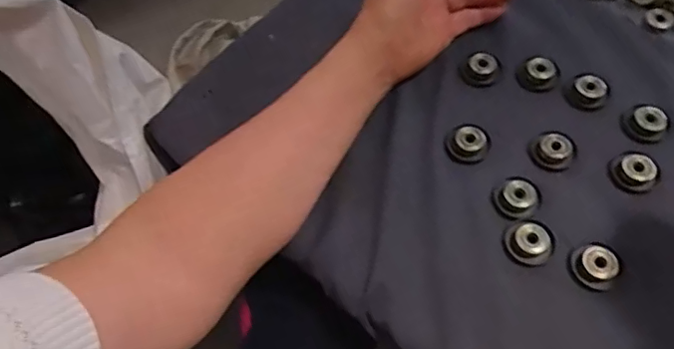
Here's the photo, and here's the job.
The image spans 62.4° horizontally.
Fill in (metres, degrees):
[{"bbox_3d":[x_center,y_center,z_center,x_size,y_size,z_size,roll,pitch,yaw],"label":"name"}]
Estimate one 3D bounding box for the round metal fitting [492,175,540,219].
[{"bbox_3d":[0.128,0.017,0.396,0.032,0.011,0.029,-31,63,-13],"label":"round metal fitting"}]

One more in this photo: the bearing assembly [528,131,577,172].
[{"bbox_3d":[0.160,-0.017,0.411,0.031,0.015,0.025,11,62,10],"label":"bearing assembly"}]

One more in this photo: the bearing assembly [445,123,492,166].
[{"bbox_3d":[0.099,-0.024,0.419,0.032,0.008,0.033,-2,61,3],"label":"bearing assembly"}]

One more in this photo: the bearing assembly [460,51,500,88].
[{"bbox_3d":[0.117,-0.086,0.452,0.030,0.008,0.029,-2,61,3],"label":"bearing assembly"}]

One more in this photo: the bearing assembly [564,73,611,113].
[{"bbox_3d":[0.197,-0.066,0.435,0.031,0.010,0.029,-2,61,3],"label":"bearing assembly"}]

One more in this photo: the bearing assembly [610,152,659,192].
[{"bbox_3d":[0.213,-0.001,0.399,0.031,0.013,0.025,25,65,17],"label":"bearing assembly"}]

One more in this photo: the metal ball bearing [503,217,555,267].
[{"bbox_3d":[0.131,0.046,0.377,0.030,0.009,0.032,-2,61,3],"label":"metal ball bearing"}]

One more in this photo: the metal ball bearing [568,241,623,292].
[{"bbox_3d":[0.168,0.060,0.362,0.028,0.013,0.030,-2,61,3],"label":"metal ball bearing"}]

